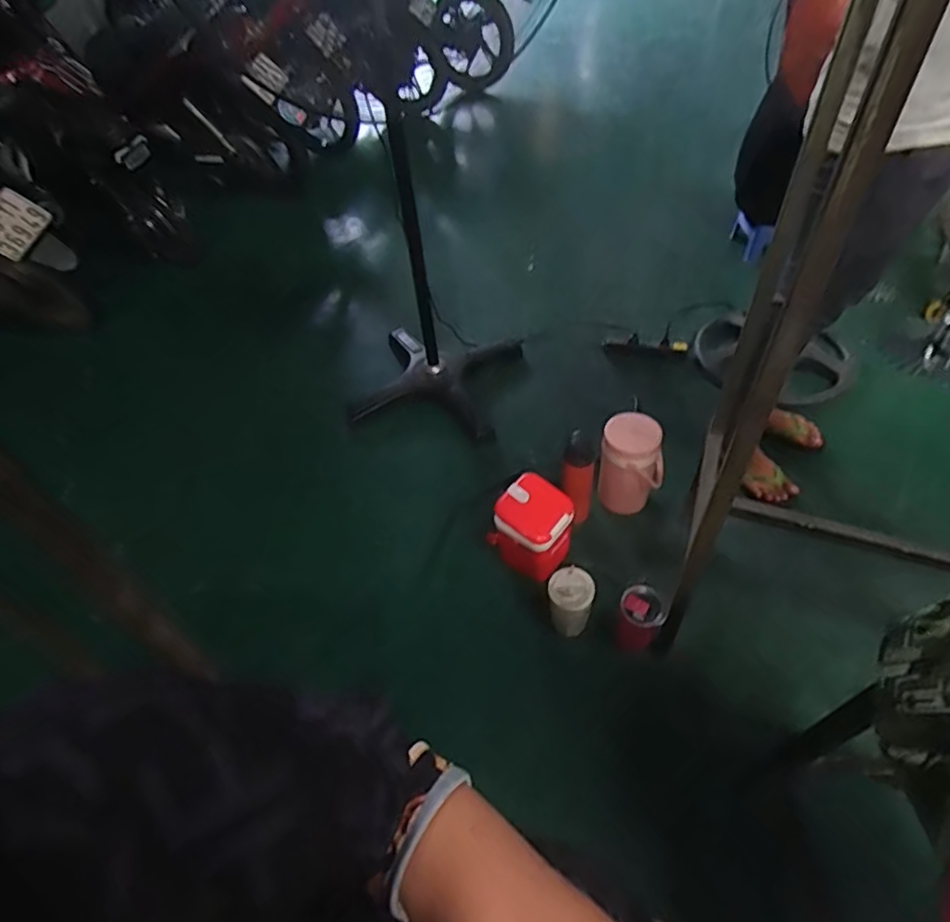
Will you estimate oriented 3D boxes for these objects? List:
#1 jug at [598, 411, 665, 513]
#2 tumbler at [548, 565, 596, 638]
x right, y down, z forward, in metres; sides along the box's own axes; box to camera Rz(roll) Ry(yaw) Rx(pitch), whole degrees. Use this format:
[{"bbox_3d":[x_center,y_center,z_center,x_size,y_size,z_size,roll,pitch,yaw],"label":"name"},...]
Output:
[{"bbox_3d":[0.392,0.023,1.478,0.160,0.245,0.120,11,51,15],"label":"jug"},{"bbox_3d":[0.209,0.307,1.286,0.092,0.151,0.093,-3,49,3],"label":"tumbler"}]

